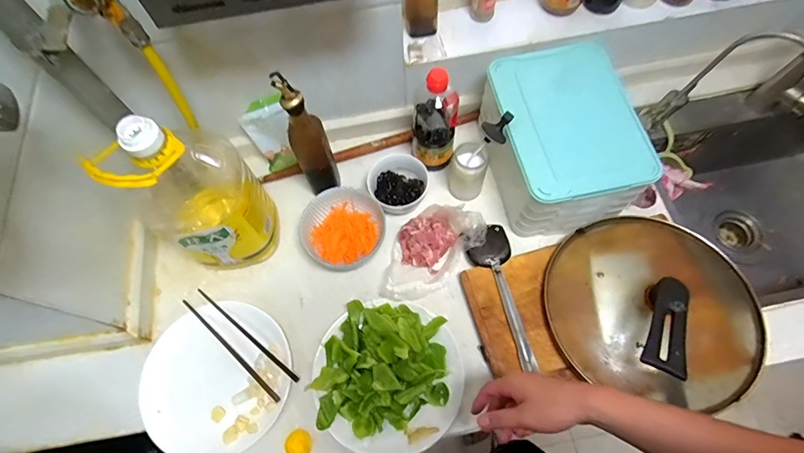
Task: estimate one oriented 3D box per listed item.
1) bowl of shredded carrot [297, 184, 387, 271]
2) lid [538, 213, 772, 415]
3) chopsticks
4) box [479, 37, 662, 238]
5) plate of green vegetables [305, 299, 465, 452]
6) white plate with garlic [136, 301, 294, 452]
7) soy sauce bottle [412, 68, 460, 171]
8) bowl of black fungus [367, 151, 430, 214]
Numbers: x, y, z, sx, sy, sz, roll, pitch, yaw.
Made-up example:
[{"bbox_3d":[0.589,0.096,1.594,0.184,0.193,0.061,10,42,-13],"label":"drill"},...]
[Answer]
[{"bbox_3d":[-0.113,0.000,0.767,0.140,0.060,0.140,-1,65,2],"label":"bowl of shredded carrot"},{"bbox_3d":[0.402,0.108,0.657,0.320,0.110,0.293,-1,65,2],"label":"lid"},{"bbox_3d":[-0.278,0.190,0.711,0.246,0.009,0.049,38,72,17],"label":"chopsticks"},{"bbox_3d":[0.271,-0.152,0.751,0.225,0.157,0.288,-14,66,-4],"label":"box"},{"bbox_3d":[-0.025,0.233,0.667,0.237,0.054,0.232,-1,65,2],"label":"plate of green vegetables"},{"bbox_3d":[-0.309,0.249,0.697,0.247,0.026,0.231,-1,65,2],"label":"white plate with garlic"},{"bbox_3d":[0.056,-0.187,0.751,0.079,0.202,0.080,-1,65,2],"label":"soy sauce bottle"},{"bbox_3d":[-0.008,-0.082,0.802,0.111,0.047,0.106,-1,65,2],"label":"bowl of black fungus"}]

